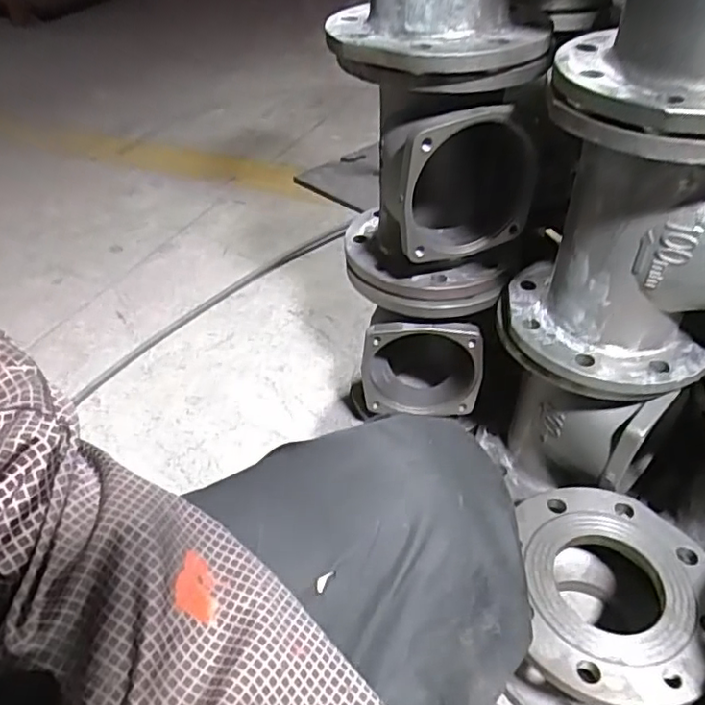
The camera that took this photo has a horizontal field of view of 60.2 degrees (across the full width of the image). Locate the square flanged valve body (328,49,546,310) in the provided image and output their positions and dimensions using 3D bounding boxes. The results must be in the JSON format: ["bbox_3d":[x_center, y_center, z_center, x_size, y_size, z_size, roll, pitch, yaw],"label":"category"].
[{"bbox_3d":[0.089,-0.189,0.652,0.200,0.262,0.173,6,43,10],"label":"square flanged valve body"}]

